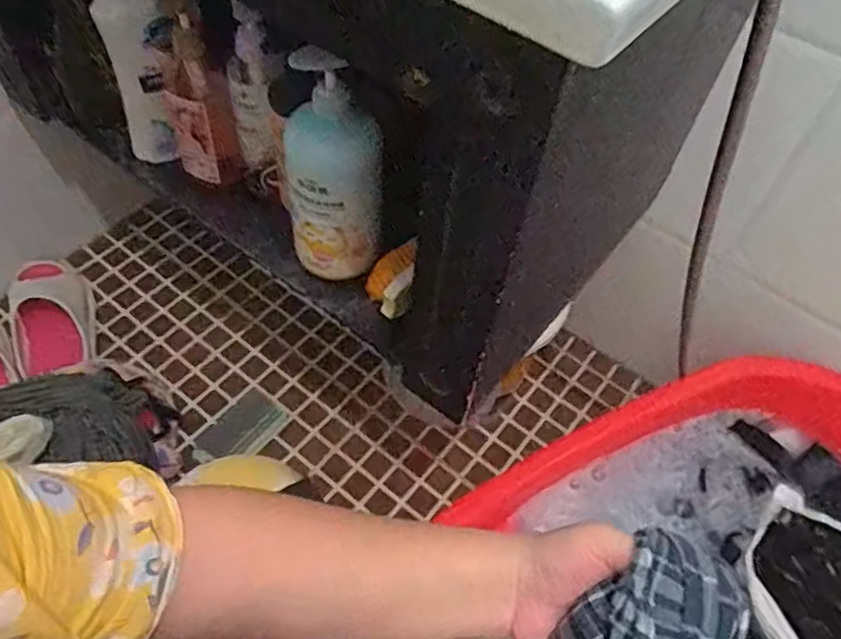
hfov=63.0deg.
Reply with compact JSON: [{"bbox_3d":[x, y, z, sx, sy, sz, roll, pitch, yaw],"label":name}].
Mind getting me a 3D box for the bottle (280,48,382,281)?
[{"bbox_3d":[-0.090,-0.151,0.679,0.084,0.242,0.095,-7,55,-10],"label":"bottle"}]

